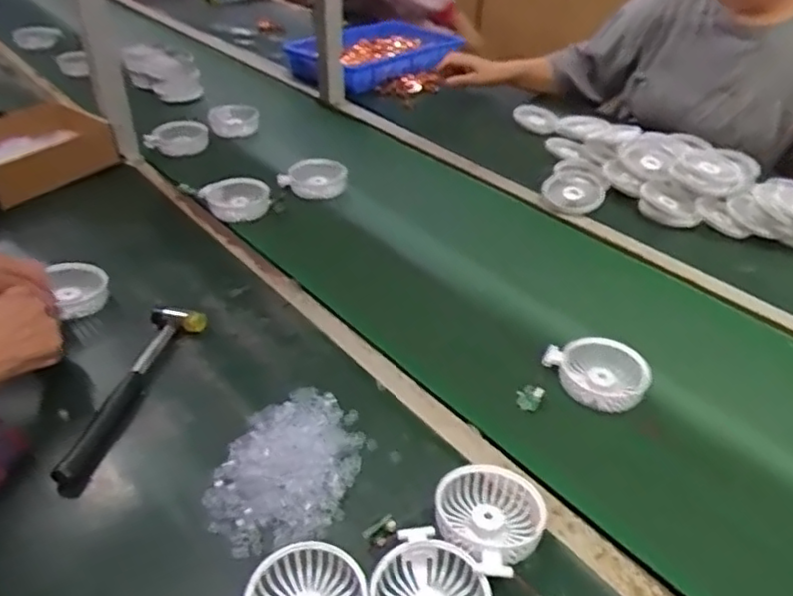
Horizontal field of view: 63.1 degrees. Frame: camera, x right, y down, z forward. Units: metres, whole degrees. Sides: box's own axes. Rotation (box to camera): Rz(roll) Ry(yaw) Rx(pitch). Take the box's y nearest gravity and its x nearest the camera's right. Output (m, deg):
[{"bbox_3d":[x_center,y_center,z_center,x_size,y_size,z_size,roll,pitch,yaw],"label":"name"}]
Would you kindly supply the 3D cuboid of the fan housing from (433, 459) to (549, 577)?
[{"bbox_3d":[0.081,0.186,0.555,0.091,0.039,0.108,30,44,33],"label":"fan housing"}]

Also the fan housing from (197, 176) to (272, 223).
[{"bbox_3d":[-0.258,-0.159,1.034,0.102,0.035,0.112,-10,37,-17],"label":"fan housing"}]

